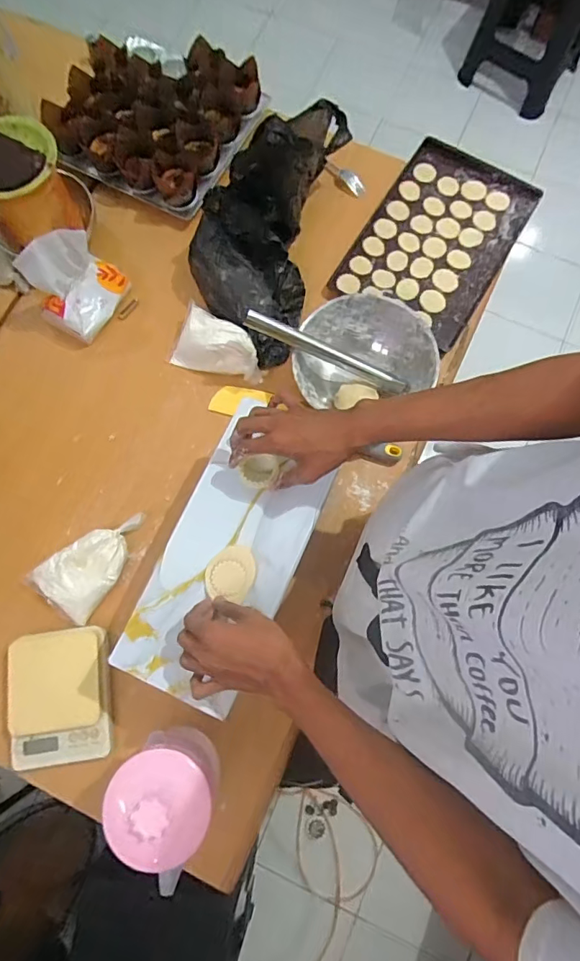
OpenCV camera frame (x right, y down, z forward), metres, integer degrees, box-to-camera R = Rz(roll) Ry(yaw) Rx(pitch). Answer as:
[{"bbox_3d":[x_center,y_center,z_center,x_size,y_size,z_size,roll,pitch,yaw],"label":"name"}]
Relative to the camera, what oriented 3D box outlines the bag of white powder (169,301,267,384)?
[{"bbox_3d":[-0.112,-0.217,0.800,0.155,0.059,0.092,24,78,5],"label":"bag of white powder"}]

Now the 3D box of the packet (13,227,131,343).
[{"bbox_3d":[-0.337,-0.311,0.779,0.143,0.140,0.098,-37,80,-8],"label":"packet"}]

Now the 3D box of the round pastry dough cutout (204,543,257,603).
[{"bbox_3d":[-0.073,0.113,0.608,0.061,0.007,0.065,0,77,0],"label":"round pastry dough cutout"}]

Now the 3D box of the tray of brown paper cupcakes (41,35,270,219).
[{"bbox_3d":[-0.242,-0.659,0.876,0.297,0.076,0.296,27,78,6],"label":"tray of brown paper cupcakes"}]

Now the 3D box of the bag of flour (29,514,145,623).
[{"bbox_3d":[-0.297,0.114,0.738,0.103,0.031,0.172,36,79,7],"label":"bag of flour"}]

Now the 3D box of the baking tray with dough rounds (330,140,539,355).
[{"bbox_3d":[0.257,-0.423,0.872,0.241,0.033,0.373,32,79,7],"label":"baking tray with dough rounds"}]

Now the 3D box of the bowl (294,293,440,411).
[{"bbox_3d":[0.109,-0.197,0.778,0.217,0.070,0.178,-29,79,-7],"label":"bowl"}]

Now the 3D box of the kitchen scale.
[{"bbox_3d":[-0.323,0.304,0.695,0.132,0.041,0.174,-7,77,-2],"label":"kitchen scale"}]

